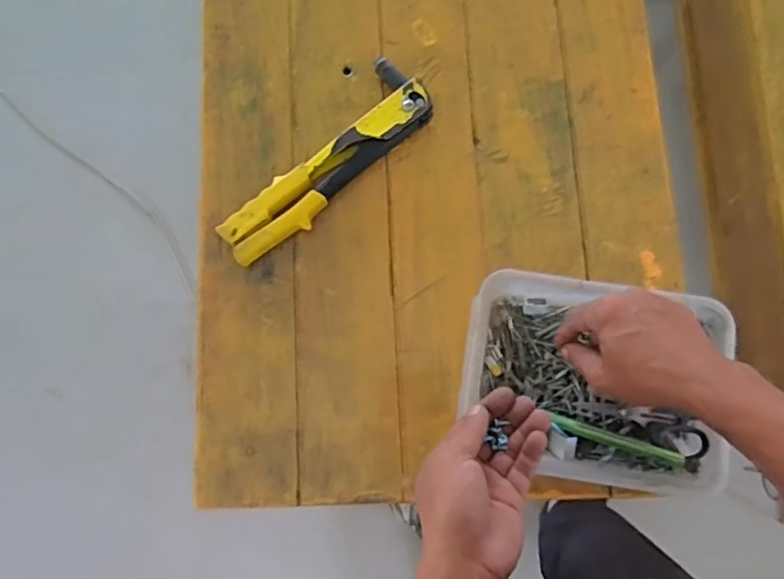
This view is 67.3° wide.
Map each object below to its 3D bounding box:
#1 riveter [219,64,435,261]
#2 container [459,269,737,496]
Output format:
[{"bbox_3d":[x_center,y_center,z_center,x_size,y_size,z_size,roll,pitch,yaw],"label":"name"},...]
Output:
[{"bbox_3d":[-0.067,-0.124,0.586,0.243,0.028,0.072,-43,82,-6],"label":"riveter"},{"bbox_3d":[0.176,0.082,0.525,0.221,0.052,0.170,8,80,3],"label":"container"}]

